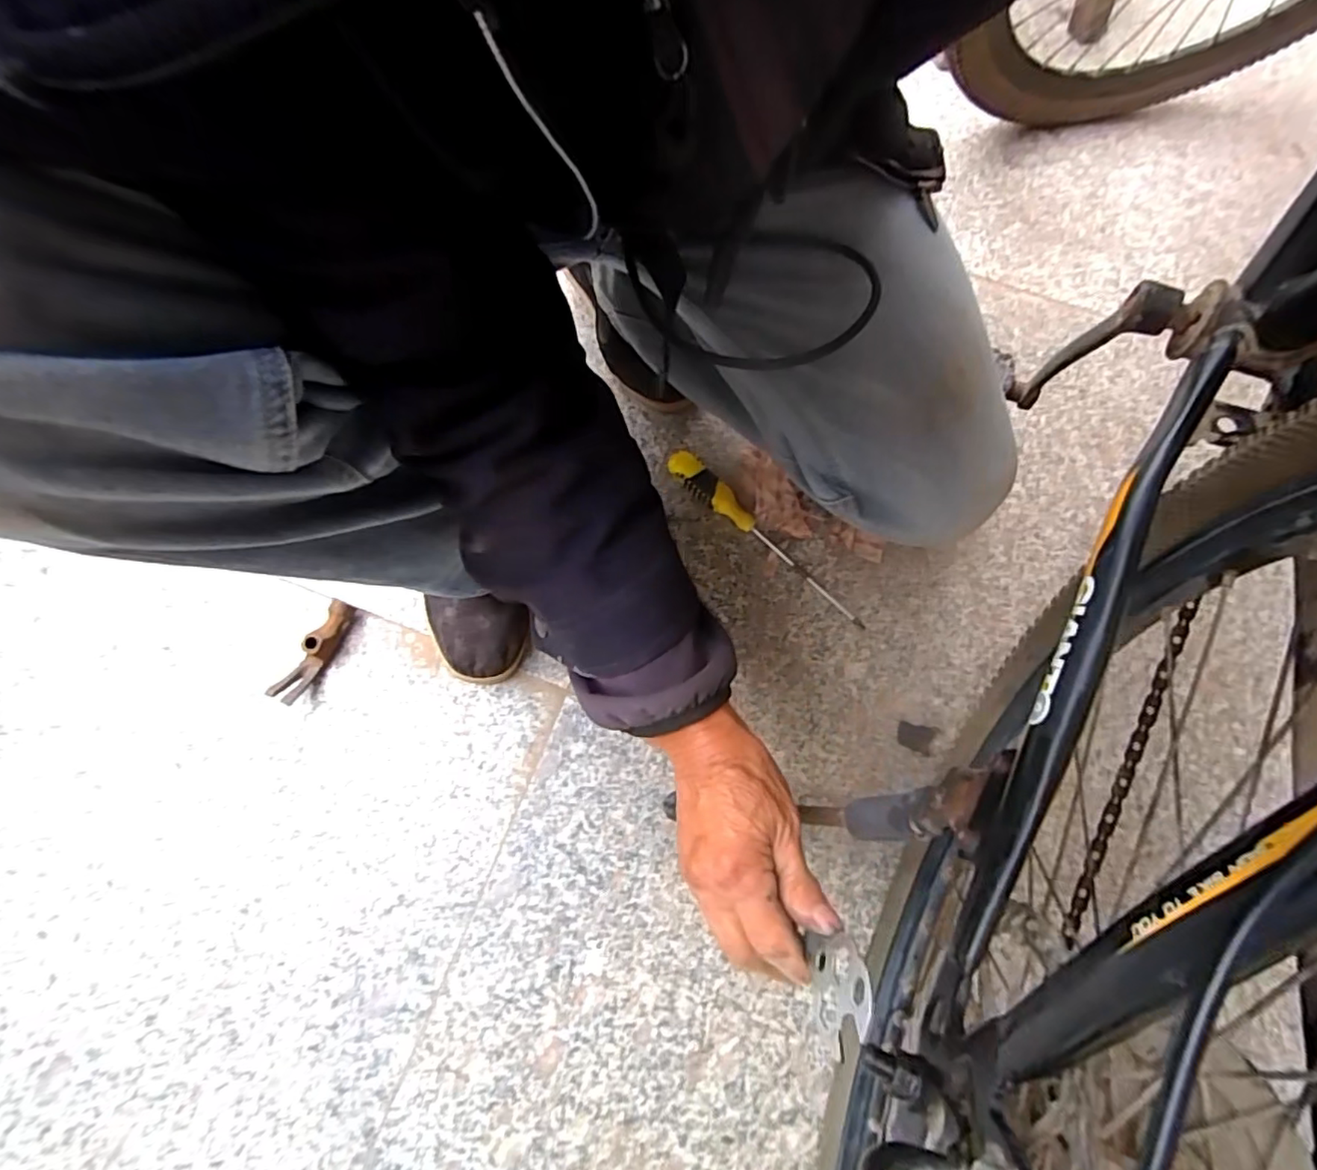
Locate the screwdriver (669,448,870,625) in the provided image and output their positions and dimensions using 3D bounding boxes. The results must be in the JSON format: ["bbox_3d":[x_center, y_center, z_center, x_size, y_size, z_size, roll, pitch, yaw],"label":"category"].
[{"bbox_3d":[0.106,-0.048,0.599,0.249,0.029,0.025,42,75,11],"label":"screwdriver"}]

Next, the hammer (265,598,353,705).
[{"bbox_3d":[-0.322,0.061,0.554,0.024,0.028,0.100,24,72,6],"label":"hammer"}]

